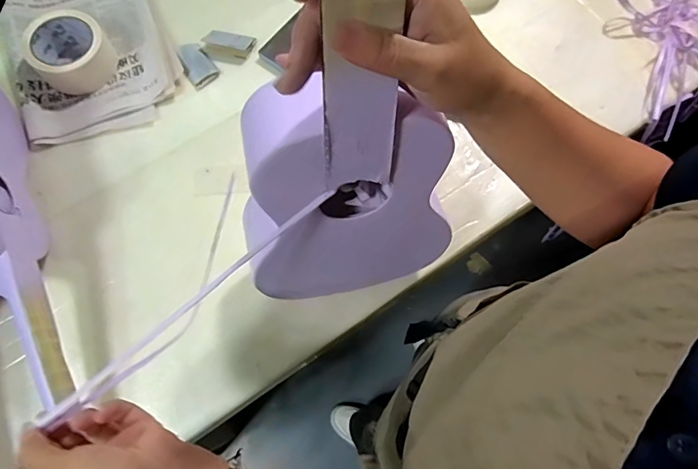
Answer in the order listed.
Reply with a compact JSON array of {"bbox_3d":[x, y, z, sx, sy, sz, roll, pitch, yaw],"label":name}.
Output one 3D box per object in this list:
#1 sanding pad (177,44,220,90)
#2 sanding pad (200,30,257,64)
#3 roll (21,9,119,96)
[{"bbox_3d":[-0.216,-0.240,0.604,0.041,0.004,0.072,-38,76,-11],"label":"sanding pad"},{"bbox_3d":[-0.176,-0.275,0.621,0.066,0.014,0.048,14,73,4],"label":"sanding pad"},{"bbox_3d":[-0.381,-0.252,0.590,0.094,0.055,0.089,0,71,0],"label":"roll"}]

